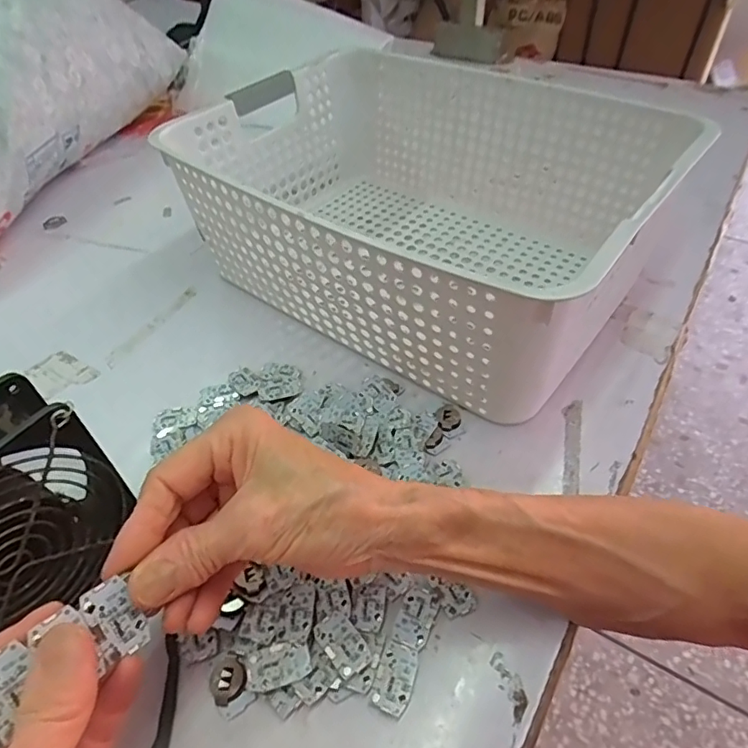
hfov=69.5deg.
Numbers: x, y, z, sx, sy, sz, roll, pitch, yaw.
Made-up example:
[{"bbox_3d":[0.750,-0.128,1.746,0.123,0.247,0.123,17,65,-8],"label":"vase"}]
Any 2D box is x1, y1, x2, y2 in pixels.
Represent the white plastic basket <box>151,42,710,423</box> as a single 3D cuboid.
[{"bbox_3d":[0.039,-0.135,0.434,0.339,0.125,0.260,31,56,29],"label":"white plastic basket"}]

